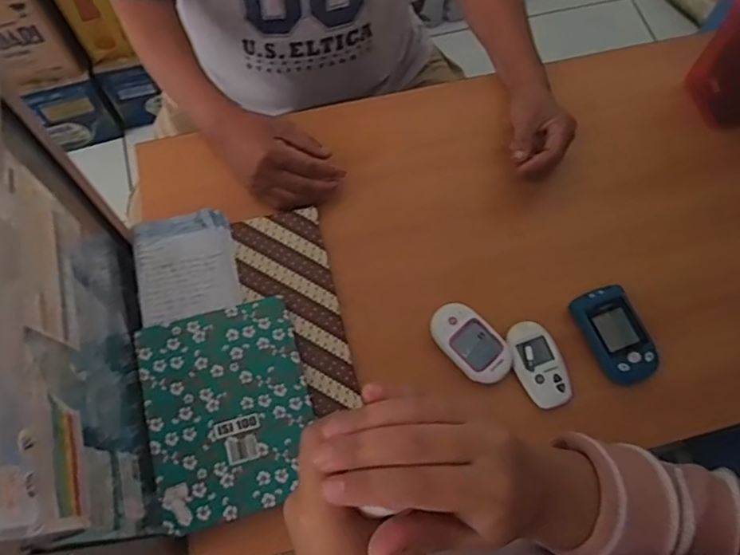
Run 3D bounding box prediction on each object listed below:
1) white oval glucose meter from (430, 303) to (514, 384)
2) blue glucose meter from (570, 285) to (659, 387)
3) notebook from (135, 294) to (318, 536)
[{"bbox_3d":[0.109,0.070,0.629,0.096,0.016,0.055,42,73,13],"label":"white oval glucose meter"},{"bbox_3d":[0.272,0.063,0.644,0.062,0.021,0.106,-18,71,-9],"label":"blue glucose meter"},{"bbox_3d":[-0.140,0.129,0.582,0.155,0.017,0.201,-15,70,-8],"label":"notebook"}]

